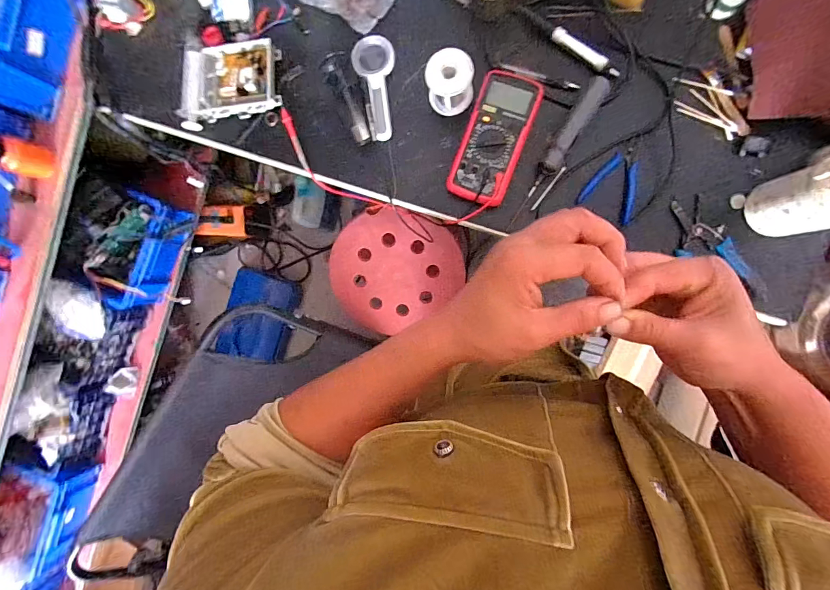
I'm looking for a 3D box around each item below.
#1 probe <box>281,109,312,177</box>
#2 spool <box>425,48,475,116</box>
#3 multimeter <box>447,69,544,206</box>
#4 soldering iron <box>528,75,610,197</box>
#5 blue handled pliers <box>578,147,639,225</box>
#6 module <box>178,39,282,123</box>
[{"bbox_3d":[-0.200,-0.259,0.651,0.017,0.007,0.122,-25,88,7],"label":"probe"},{"bbox_3d":[0.054,-0.325,0.590,0.068,0.071,0.062,-3,91,8],"label":"spool"},{"bbox_3d":[0.125,-0.243,0.597,0.094,0.035,0.204,20,94,7],"label":"multimeter"},{"bbox_3d":[0.230,-0.238,0.582,0.026,0.029,0.188,33,95,6],"label":"soldering iron"},{"bbox_3d":[0.315,-0.175,0.591,0.086,0.018,0.104,28,95,6],"label":"blue handled pliers"},{"bbox_3d":[-0.312,-0.361,0.647,0.164,0.031,0.125,-6,91,8],"label":"module"}]

